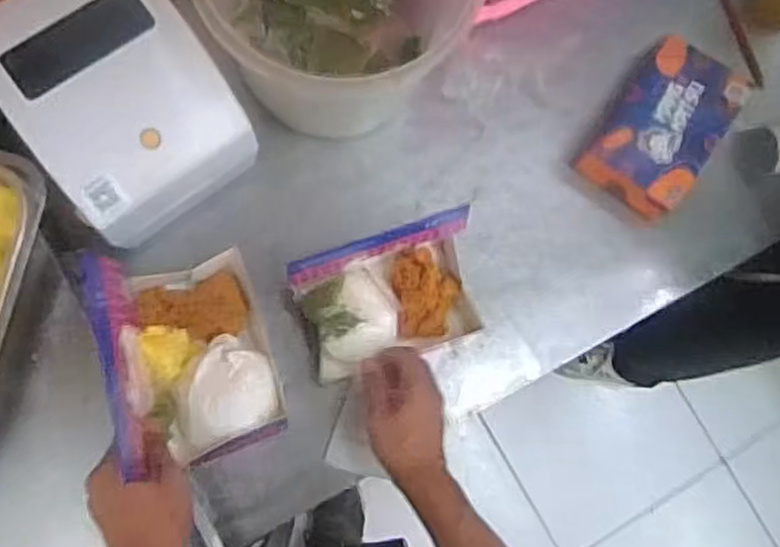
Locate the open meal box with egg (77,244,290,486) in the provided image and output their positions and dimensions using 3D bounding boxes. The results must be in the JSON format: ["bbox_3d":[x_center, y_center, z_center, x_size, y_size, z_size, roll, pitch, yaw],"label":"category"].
[{"bbox_3d":[-0.169,0.068,0.644,0.109,0.163,0.170,-15,83,-7],"label":"open meal box with egg"}]

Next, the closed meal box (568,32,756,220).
[{"bbox_3d":[0.301,-0.164,0.831,0.115,0.079,0.182,36,80,1],"label":"closed meal box"}]

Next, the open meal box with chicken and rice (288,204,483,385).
[{"bbox_3d":[0.002,0.026,0.743,0.183,0.141,0.113,-18,83,-7],"label":"open meal box with chicken and rice"}]

